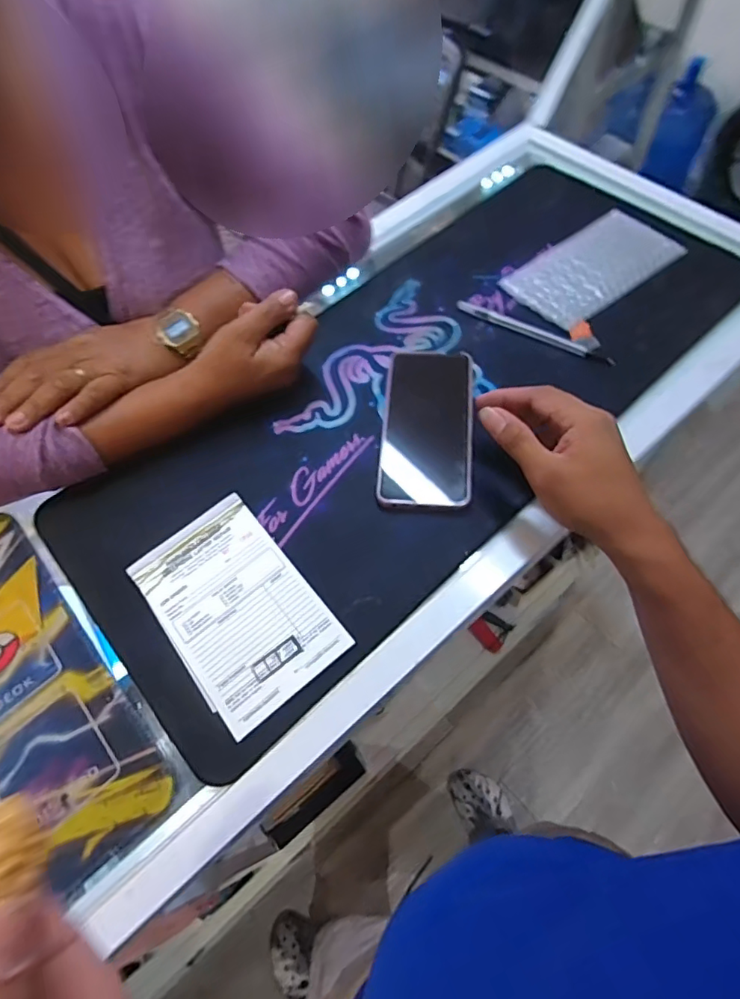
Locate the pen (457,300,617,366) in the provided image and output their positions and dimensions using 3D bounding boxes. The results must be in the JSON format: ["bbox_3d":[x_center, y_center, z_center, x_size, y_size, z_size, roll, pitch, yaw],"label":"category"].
[{"bbox_3d":[0.159,-0.164,0.516,0.160,0.011,0.012,29,67,15],"label":"pen"}]

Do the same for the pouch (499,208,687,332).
[{"bbox_3d":[0.229,-0.242,0.545,0.169,0.009,0.097,-35,61,-9],"label":"pouch"}]

